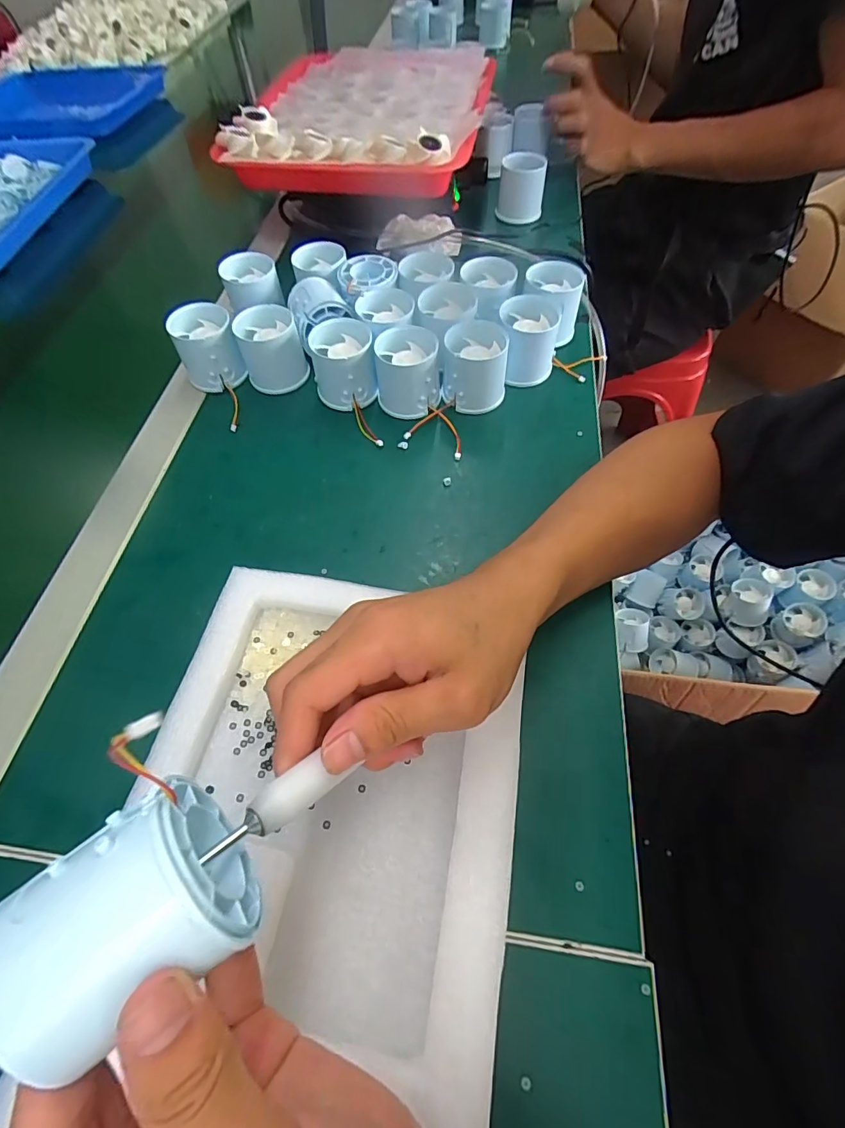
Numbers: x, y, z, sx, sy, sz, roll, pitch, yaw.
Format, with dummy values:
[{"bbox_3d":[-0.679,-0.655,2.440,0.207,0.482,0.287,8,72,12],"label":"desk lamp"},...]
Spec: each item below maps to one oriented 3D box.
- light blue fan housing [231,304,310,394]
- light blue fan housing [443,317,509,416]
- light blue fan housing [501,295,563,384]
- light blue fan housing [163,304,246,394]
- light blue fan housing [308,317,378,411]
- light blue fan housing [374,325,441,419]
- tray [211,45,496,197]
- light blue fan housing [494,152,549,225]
[{"bbox_3d":[-0.134,-0.190,0.418,0.053,0.054,0.053,-16,61,-8],"label":"light blue fan housing"},{"bbox_3d":[0.044,-0.165,0.394,0.050,0.056,0.047,5,60,3],"label":"light blue fan housing"},{"bbox_3d":[0.093,-0.195,0.411,0.051,0.055,0.051,7,60,5],"label":"light blue fan housing"},{"bbox_3d":[-0.191,-0.193,0.420,0.051,0.055,0.054,-19,61,-10],"label":"light blue fan housing"},{"bbox_3d":[-0.067,-0.171,0.403,0.051,0.055,0.050,-6,60,-3],"label":"light blue fan housing"},{"bbox_3d":[-0.012,-0.161,0.396,0.052,0.050,0.050,1,60,1],"label":"light blue fan housing"},{"bbox_3d":[-0.063,-0.524,0.542,0.266,0.039,0.346,6,60,7],"label":"tray"},{"bbox_3d":[0.119,-0.450,0.560,0.054,0.056,0.045,9,60,6],"label":"light blue fan housing"}]

